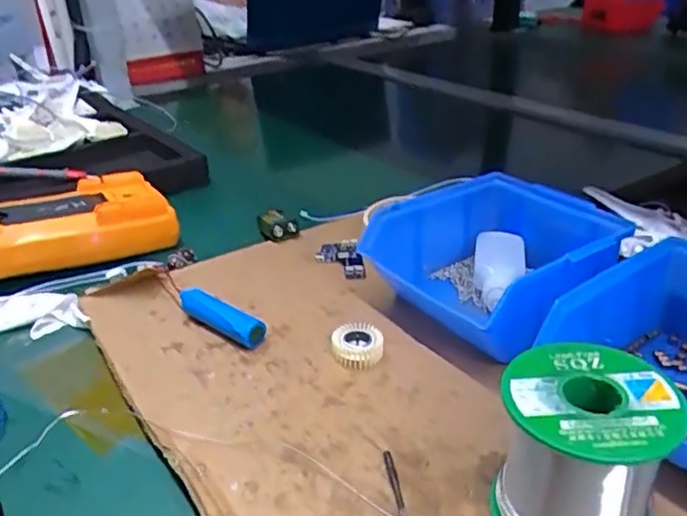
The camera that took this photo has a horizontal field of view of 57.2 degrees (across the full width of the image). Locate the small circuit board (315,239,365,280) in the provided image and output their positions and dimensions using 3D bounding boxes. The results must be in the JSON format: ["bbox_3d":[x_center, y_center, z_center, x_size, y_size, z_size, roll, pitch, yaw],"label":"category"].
[{"bbox_3d":[-0.003,0.002,0.497,0.033,0.010,0.052,-6,30,-5],"label":"small circuit board"}]

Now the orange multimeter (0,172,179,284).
[{"bbox_3d":[-0.238,-0.024,0.524,0.174,0.050,0.090,-19,34,-24],"label":"orange multimeter"}]

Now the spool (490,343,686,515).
[{"bbox_3d":[0.100,0.084,0.267,0.068,0.069,0.069,6,32,17],"label":"spool"}]

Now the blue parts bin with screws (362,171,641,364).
[{"bbox_3d":[0.102,-0.002,0.430,0.140,0.061,0.127,24,40,39],"label":"blue parts bin with screws"}]

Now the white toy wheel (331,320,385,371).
[{"bbox_3d":[0.010,0.053,0.388,0.028,0.018,0.028,-28,38,-36],"label":"white toy wheel"}]

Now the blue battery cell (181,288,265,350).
[{"bbox_3d":[-0.081,0.040,0.418,0.070,0.021,0.015,20,38,34],"label":"blue battery cell"}]

